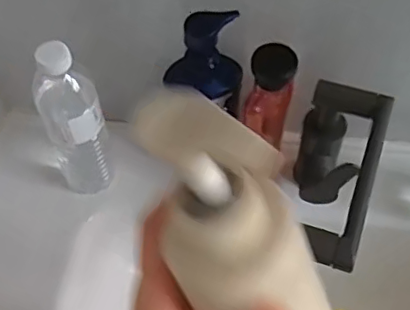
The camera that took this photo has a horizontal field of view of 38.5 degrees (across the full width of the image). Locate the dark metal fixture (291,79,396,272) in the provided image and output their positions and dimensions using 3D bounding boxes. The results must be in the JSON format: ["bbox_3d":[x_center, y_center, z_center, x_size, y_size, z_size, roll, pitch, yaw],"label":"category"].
[{"bbox_3d":[0.119,0.034,0.569,0.070,0.132,0.197,15,59,9],"label":"dark metal fixture"}]

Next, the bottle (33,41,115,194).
[{"bbox_3d":[-0.138,-0.033,0.627,0.064,0.195,0.071,-19,60,-12],"label":"bottle"}]

